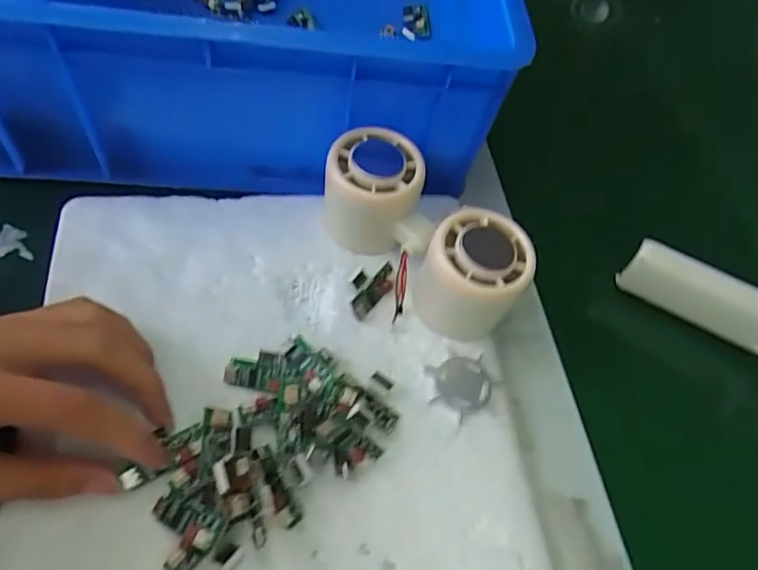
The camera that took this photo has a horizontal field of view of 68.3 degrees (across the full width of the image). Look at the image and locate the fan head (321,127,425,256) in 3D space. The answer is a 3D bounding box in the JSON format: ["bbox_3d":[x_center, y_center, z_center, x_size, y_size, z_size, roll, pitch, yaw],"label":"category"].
[{"bbox_3d":[-0.005,-0.057,0.334,0.054,0.058,0.053,15,58,-1],"label":"fan head"}]

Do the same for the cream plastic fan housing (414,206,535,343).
[{"bbox_3d":[0.052,-0.006,0.310,0.056,0.054,0.051,4,57,-6],"label":"cream plastic fan housing"}]

